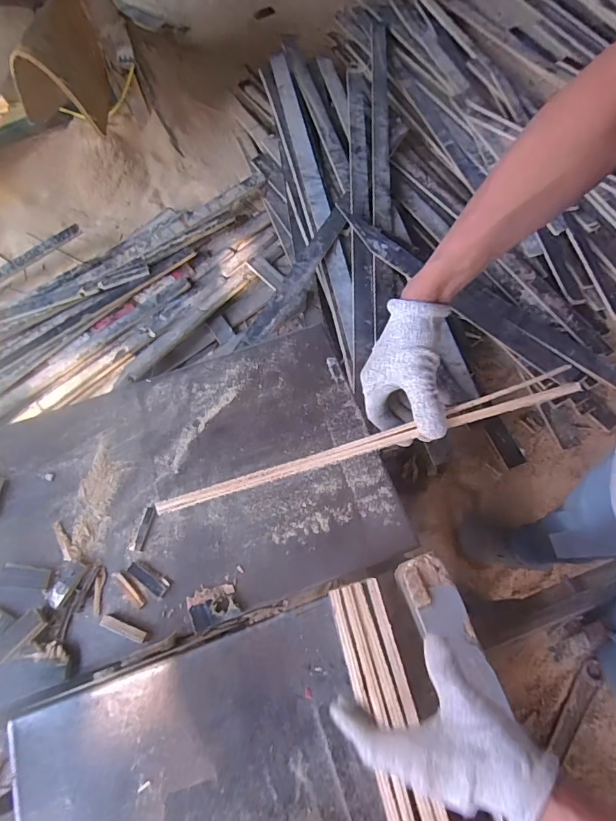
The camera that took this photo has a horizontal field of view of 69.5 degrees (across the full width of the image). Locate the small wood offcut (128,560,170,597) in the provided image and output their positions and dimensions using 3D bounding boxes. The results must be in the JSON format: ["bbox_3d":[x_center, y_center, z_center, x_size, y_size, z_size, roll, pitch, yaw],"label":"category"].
[{"bbox_3d":[-0.215,0.227,0.603,0.061,0.005,0.022,30,71,15],"label":"small wood offcut"}]

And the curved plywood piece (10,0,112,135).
[{"bbox_3d":[-0.775,-1.073,1.407,0.171,0.338,0.331,9,67,7],"label":"curved plywood piece"}]

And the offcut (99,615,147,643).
[{"bbox_3d":[-0.239,0.281,0.572,0.064,0.012,0.015,18,68,10],"label":"offcut"}]

